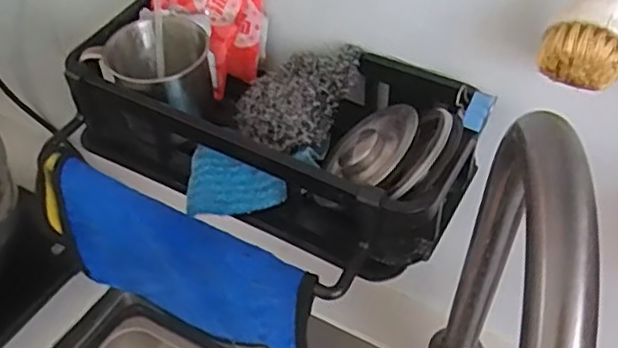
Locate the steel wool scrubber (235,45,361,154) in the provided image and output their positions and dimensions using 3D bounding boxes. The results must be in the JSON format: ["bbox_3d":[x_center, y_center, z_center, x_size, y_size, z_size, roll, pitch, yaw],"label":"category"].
[{"bbox_3d":[-0.012,-0.054,0.470,0.075,0.050,0.087,26,53,24],"label":"steel wool scrubber"}]

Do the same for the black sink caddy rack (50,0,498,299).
[{"bbox_3d":[-0.036,-0.034,0.461,0.295,0.095,0.159,25,52,23],"label":"black sink caddy rack"}]

